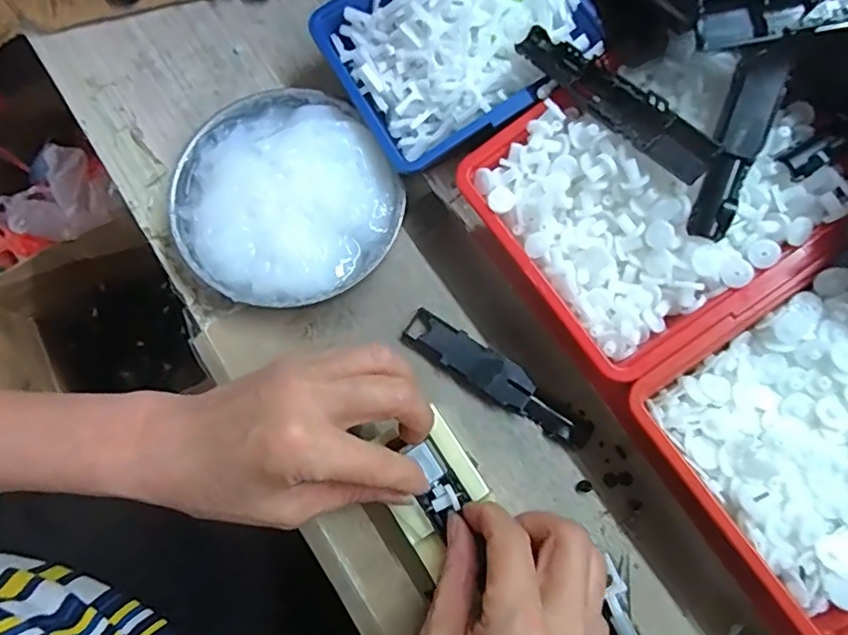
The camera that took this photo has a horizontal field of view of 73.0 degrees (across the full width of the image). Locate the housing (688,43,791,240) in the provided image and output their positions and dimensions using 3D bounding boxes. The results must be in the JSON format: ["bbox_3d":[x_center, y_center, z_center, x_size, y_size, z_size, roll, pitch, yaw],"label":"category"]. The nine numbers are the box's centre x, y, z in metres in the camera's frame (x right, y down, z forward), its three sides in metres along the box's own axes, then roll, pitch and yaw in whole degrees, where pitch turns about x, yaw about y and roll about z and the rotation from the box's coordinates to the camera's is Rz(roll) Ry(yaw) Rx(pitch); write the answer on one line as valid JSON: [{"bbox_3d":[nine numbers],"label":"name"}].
[{"bbox_3d":[0.150,-0.082,0.274,0.022,0.010,0.089,17,99,5],"label":"housing"}]

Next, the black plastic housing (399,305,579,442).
[{"bbox_3d":[0.038,0.032,0.330,0.109,0.010,0.023,34,79,9],"label":"black plastic housing"}]

